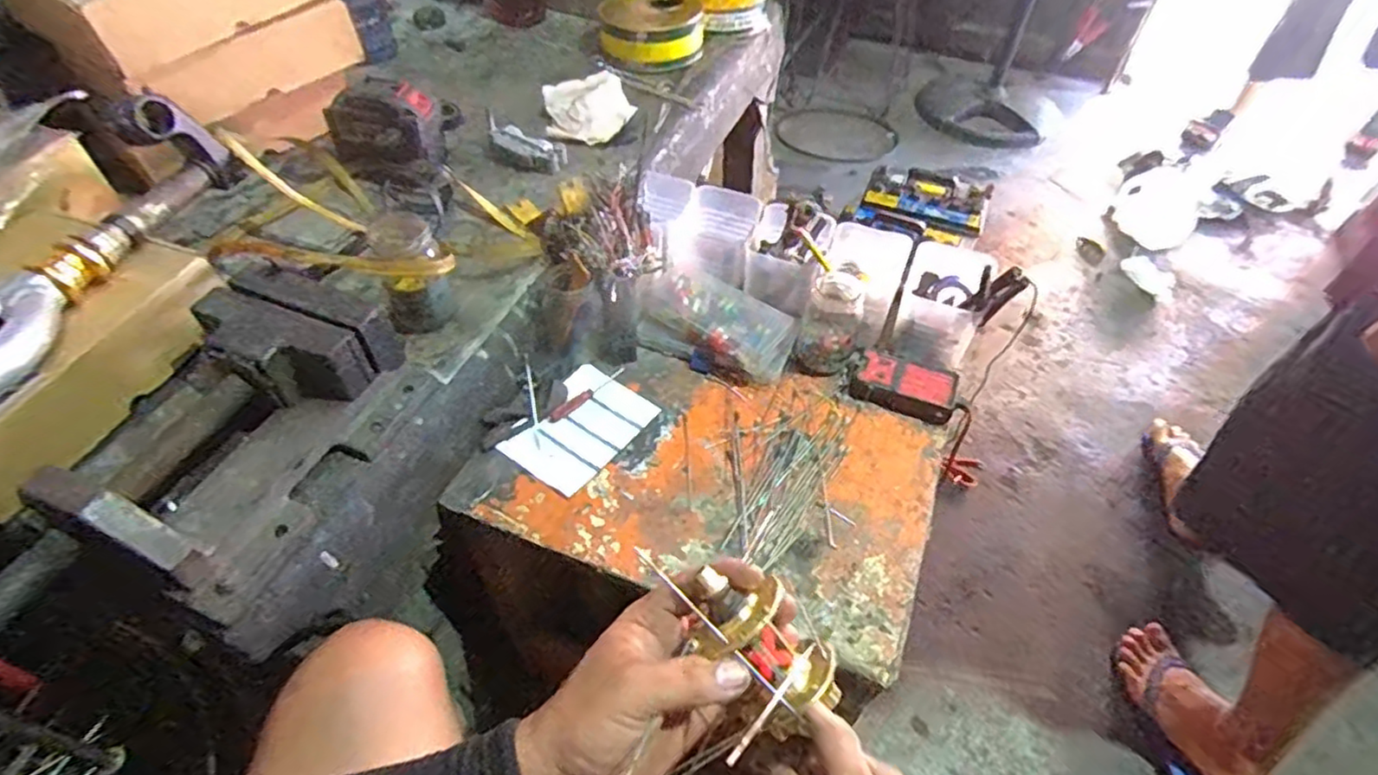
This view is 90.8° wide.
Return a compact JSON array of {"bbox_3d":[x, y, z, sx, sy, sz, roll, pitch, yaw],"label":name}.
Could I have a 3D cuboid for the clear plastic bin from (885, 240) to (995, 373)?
[{"bbox_3d":[0.283,-0.094,0.770,0.086,0.069,0.126,18,52,12],"label":"clear plastic bin"}]

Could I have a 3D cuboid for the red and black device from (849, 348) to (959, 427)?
[{"bbox_3d":[0.233,-0.001,0.735,0.104,0.030,0.063,20,52,13],"label":"red and black device"}]

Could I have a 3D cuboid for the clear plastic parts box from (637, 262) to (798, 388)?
[{"bbox_3d":[0.031,-0.069,0.768,0.174,0.046,0.096,28,55,19],"label":"clear plastic parts box"}]

